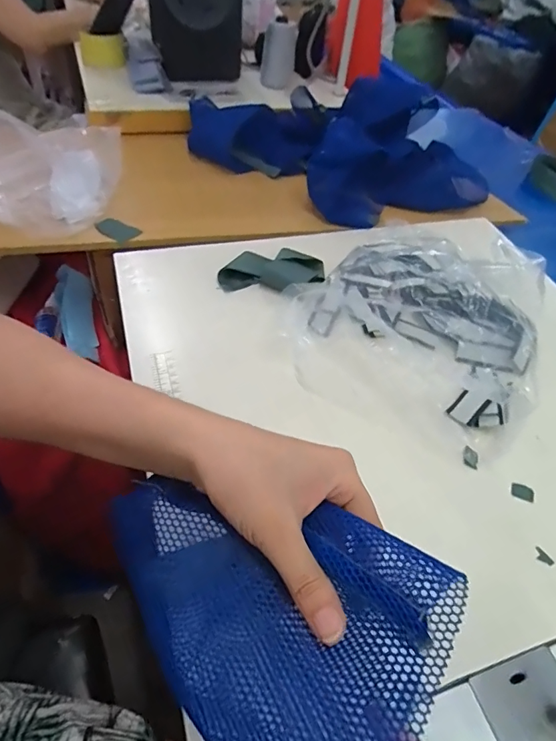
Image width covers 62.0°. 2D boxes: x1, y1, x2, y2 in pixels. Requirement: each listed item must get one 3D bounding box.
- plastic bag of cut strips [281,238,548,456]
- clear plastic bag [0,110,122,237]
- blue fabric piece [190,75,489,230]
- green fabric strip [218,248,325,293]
[{"bbox_3d":[0.156,-0.064,0.493,0.248,0.061,0.286,24,51,15],"label":"plastic bag of cut strips"},{"bbox_3d":[-0.304,-0.268,0.562,0.181,0.096,0.228,-2,49,-8],"label":"clear plastic bag"},{"bbox_3d":[0.091,-0.375,0.719,0.429,0.117,0.270,39,56,25],"label":"blue fabric piece"},{"bbox_3d":[-0.009,-0.116,0.531,0.116,0.015,0.067,-5,50,-11],"label":"green fabric strip"}]

